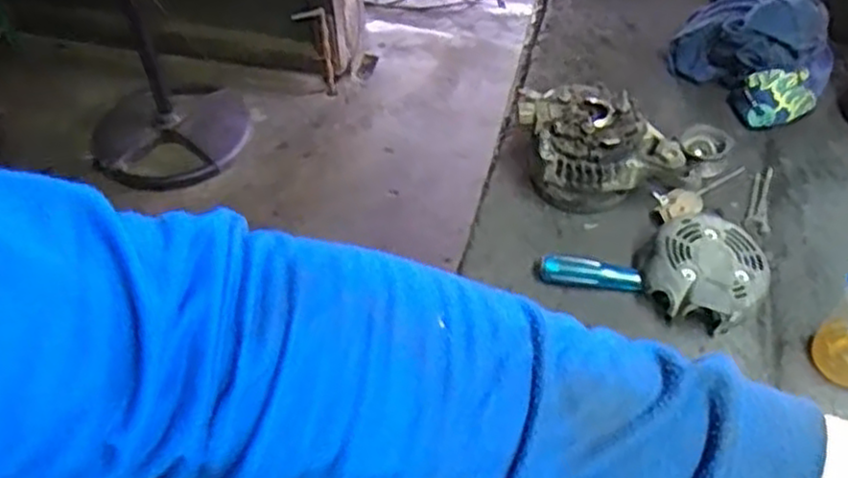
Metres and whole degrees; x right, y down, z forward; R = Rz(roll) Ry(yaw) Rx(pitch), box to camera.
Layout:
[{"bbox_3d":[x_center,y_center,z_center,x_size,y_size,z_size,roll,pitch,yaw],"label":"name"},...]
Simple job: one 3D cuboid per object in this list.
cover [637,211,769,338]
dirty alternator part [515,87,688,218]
[{"bbox_3d":[0.261,0.027,0.695,0.127,0.038,0.114,-36,59,-25],"label":"cover"},{"bbox_3d":[0.181,-0.093,0.772,0.164,0.093,0.108,-4,52,-3],"label":"dirty alternator part"}]

